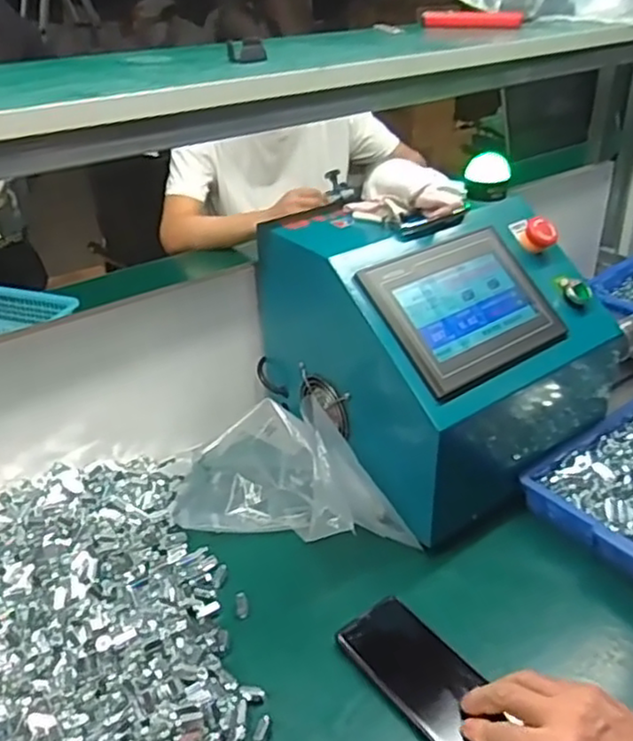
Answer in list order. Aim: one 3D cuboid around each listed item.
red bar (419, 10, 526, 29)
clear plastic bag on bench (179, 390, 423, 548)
[{"bbox_3d":[0.212,-0.479,0.936,0.133,0.021,0.021,5,32,9],"label":"red bar"},{"bbox_3d":[-0.022,0.102,0.734,0.247,0.125,0.125,7,32,12],"label":"clear plastic bag on bench"}]

